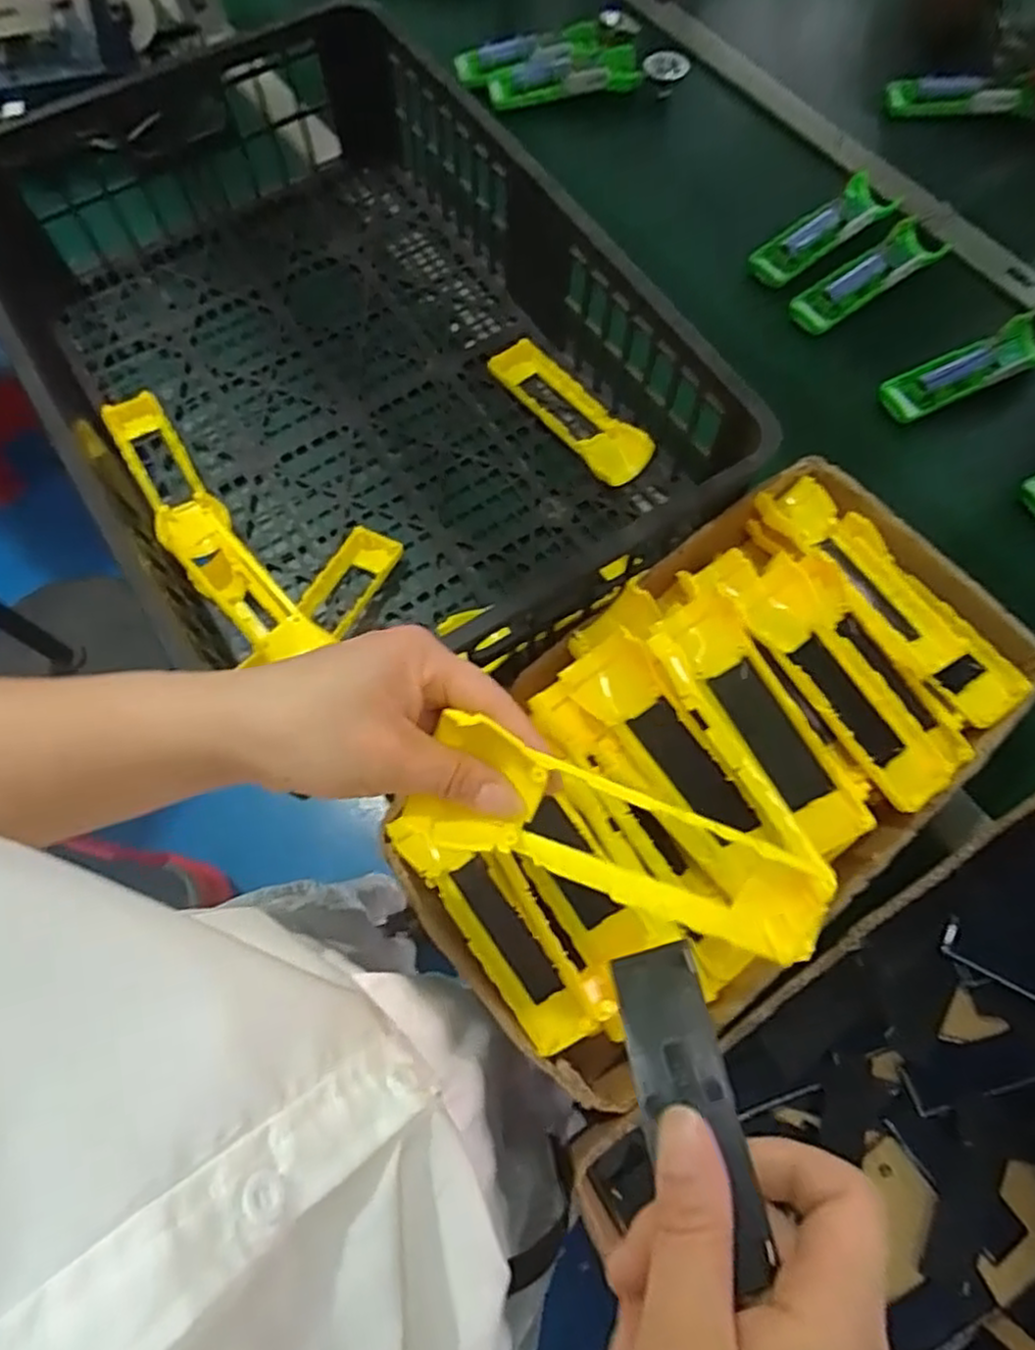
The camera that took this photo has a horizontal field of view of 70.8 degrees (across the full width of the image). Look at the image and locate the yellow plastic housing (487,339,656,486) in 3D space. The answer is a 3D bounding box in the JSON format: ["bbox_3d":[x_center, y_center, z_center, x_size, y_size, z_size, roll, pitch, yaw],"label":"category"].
[{"bbox_3d":[0.045,-0.227,0.629,0.052,0.025,0.166,-36,72,-13],"label":"yellow plastic housing"}]

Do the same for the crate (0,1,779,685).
[{"bbox_3d":[-0.167,-0.296,0.604,0.419,0.136,0.698,-31,71,-12],"label":"crate"}]

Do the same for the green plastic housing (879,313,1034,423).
[{"bbox_3d":[0.410,-0.280,0.659,0.168,0.022,0.053,-23,70,-9],"label":"green plastic housing"}]

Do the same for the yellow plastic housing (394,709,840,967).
[{"bbox_3d":[0.042,0.070,0.283,0.168,0.036,0.050,20,69,-6],"label":"yellow plastic housing"}]

